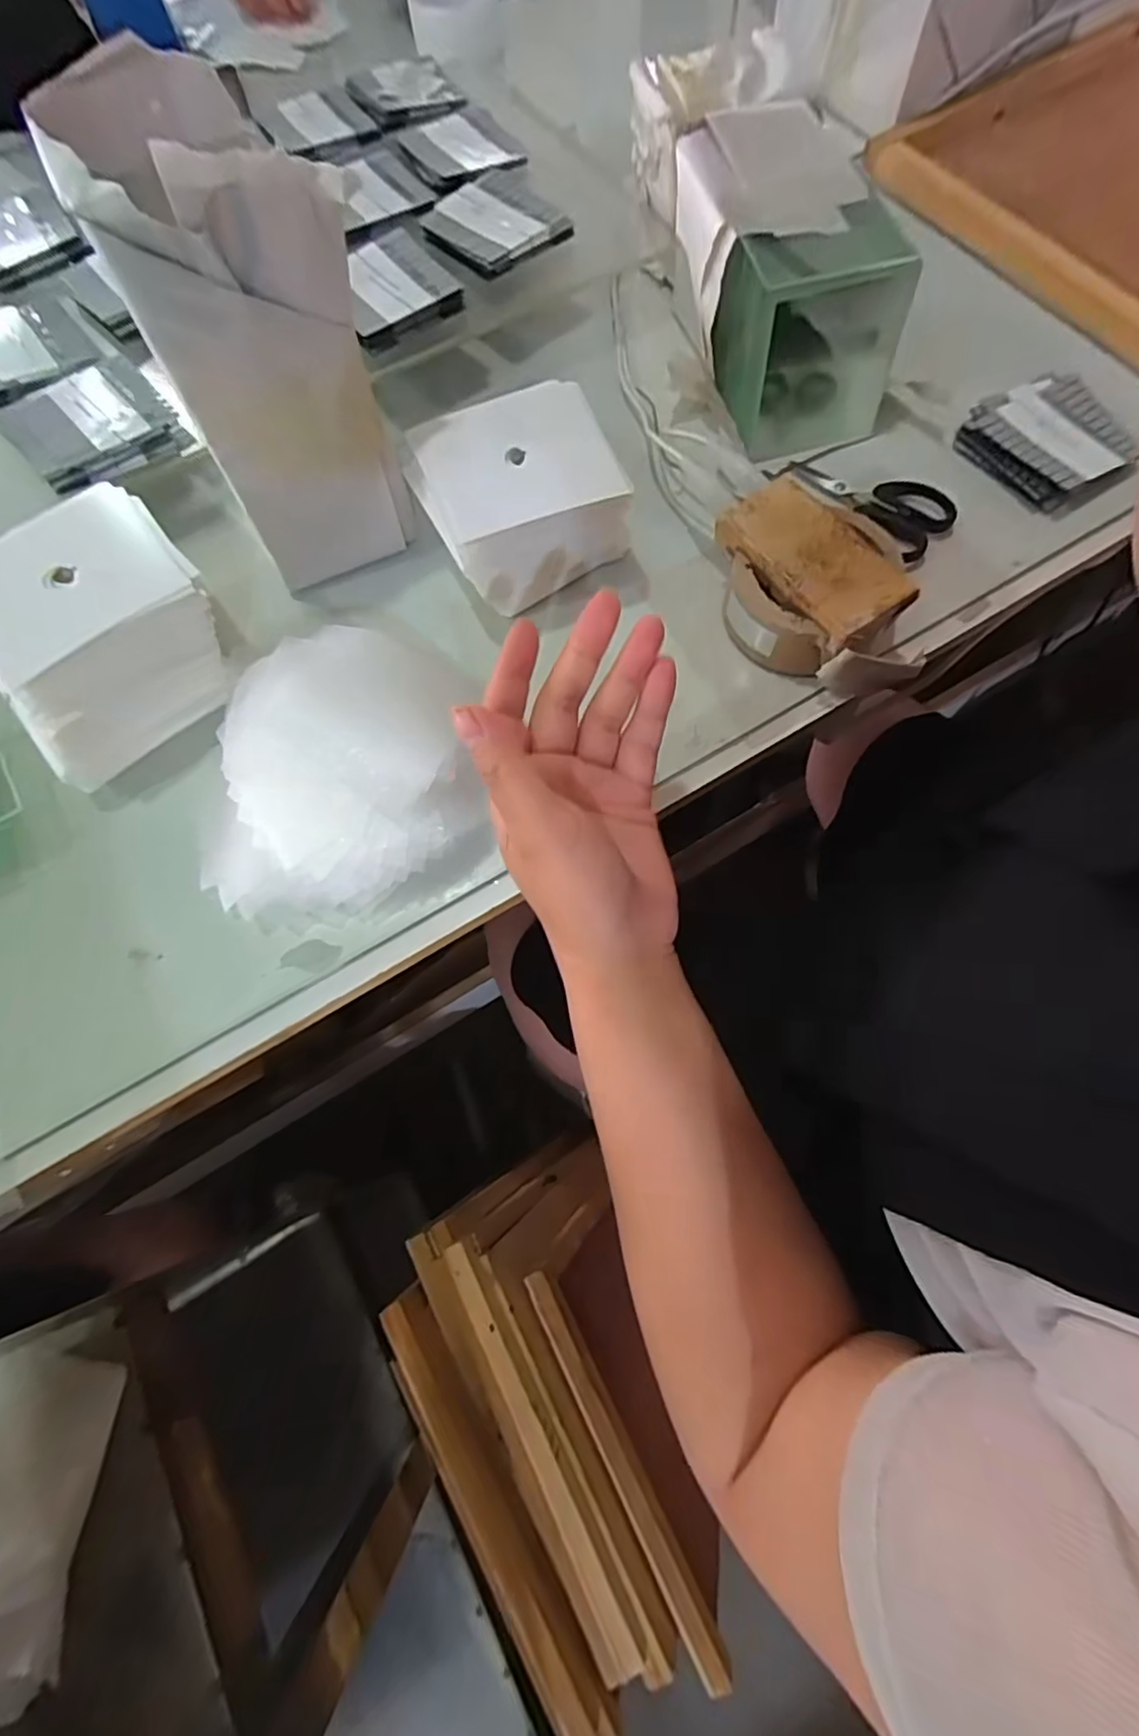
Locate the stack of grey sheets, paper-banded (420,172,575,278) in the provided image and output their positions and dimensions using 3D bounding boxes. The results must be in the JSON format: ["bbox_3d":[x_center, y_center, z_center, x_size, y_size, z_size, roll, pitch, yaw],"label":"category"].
[{"bbox_3d":[-0.057,-0.467,0.441,0.082,0.009,0.090,-42,74,-11],"label":"stack of grey sheets, paper-banded"}]

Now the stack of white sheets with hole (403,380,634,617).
[{"bbox_3d":[-0.026,-0.218,0.376,0.113,0.073,0.111,-23,71,-5],"label":"stack of white sheets with hole"}]

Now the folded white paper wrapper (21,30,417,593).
[{"bbox_3d":[-0.162,-0.281,0.342,0.104,0.189,0.114,-26,71,-6],"label":"folded white paper wrapper"}]

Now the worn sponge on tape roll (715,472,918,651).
[{"bbox_3d":[0.140,-0.176,0.347,0.057,0.011,0.111,-33,72,-9],"label":"worn sponge on tape roll"}]

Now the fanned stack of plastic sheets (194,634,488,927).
[{"bbox_3d":[-0.123,-0.046,0.327,0.140,0.063,0.170,40,77,15],"label":"fanned stack of plastic sheets"}]

